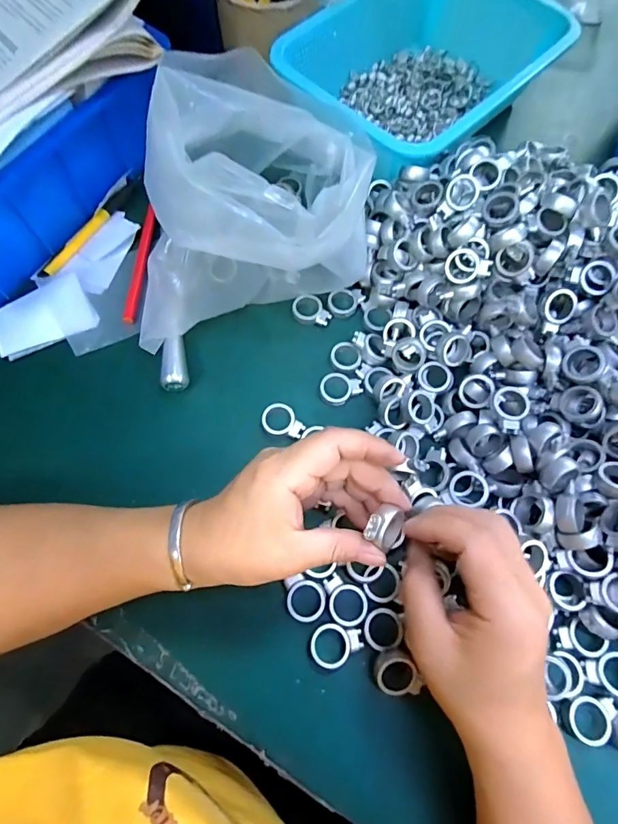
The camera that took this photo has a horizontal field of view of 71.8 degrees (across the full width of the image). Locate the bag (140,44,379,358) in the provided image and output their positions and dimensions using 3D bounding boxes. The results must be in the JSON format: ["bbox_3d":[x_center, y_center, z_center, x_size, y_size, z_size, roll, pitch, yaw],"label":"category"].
[{"bbox_3d":[-0.038,-0.136,0.310,0.132,0.151,0.201,24,71,8],"label":"bag"}]

